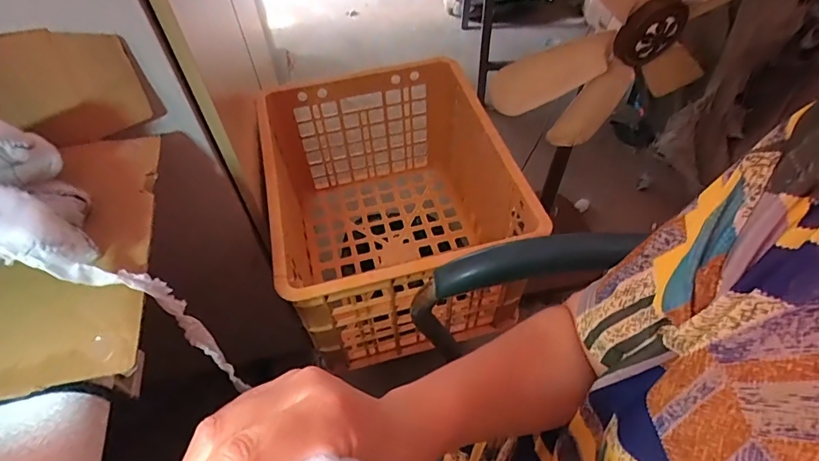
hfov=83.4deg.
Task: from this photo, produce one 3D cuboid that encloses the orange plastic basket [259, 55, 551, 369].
[{"bbox_3d":[-0.027,-0.041,0.841,0.414,0.286,0.448,-16,53,-10],"label":"orange plastic basket"}]

